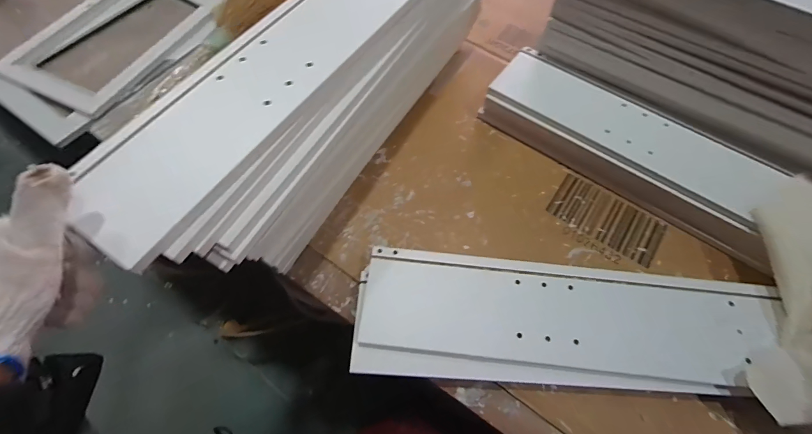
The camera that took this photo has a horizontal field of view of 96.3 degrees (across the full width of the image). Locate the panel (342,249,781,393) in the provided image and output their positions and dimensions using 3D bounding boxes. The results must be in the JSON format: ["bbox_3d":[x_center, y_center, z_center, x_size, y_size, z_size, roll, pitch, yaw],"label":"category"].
[{"bbox_3d":[0.179,0.121,0.432,0.471,0.026,0.142,2,64,3],"label":"panel"}]

